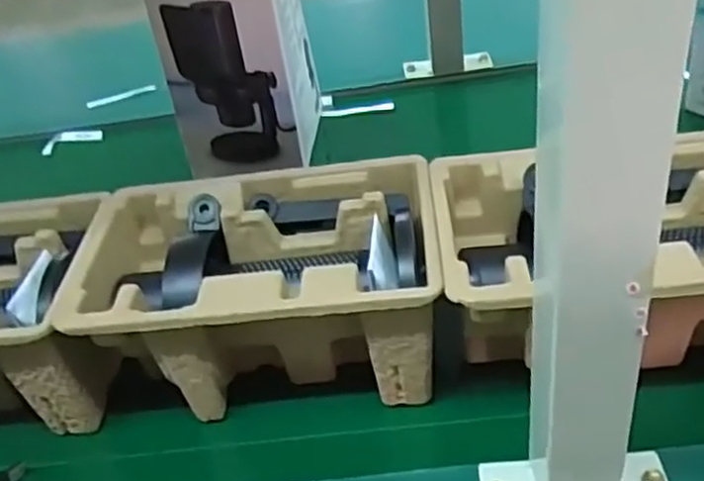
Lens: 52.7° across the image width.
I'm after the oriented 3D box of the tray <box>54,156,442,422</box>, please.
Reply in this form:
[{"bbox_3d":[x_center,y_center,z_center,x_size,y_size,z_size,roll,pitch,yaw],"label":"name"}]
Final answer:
[{"bbox_3d":[-0.057,0.042,0.477,0.224,0.119,0.148,-6,32,2],"label":"tray"}]

